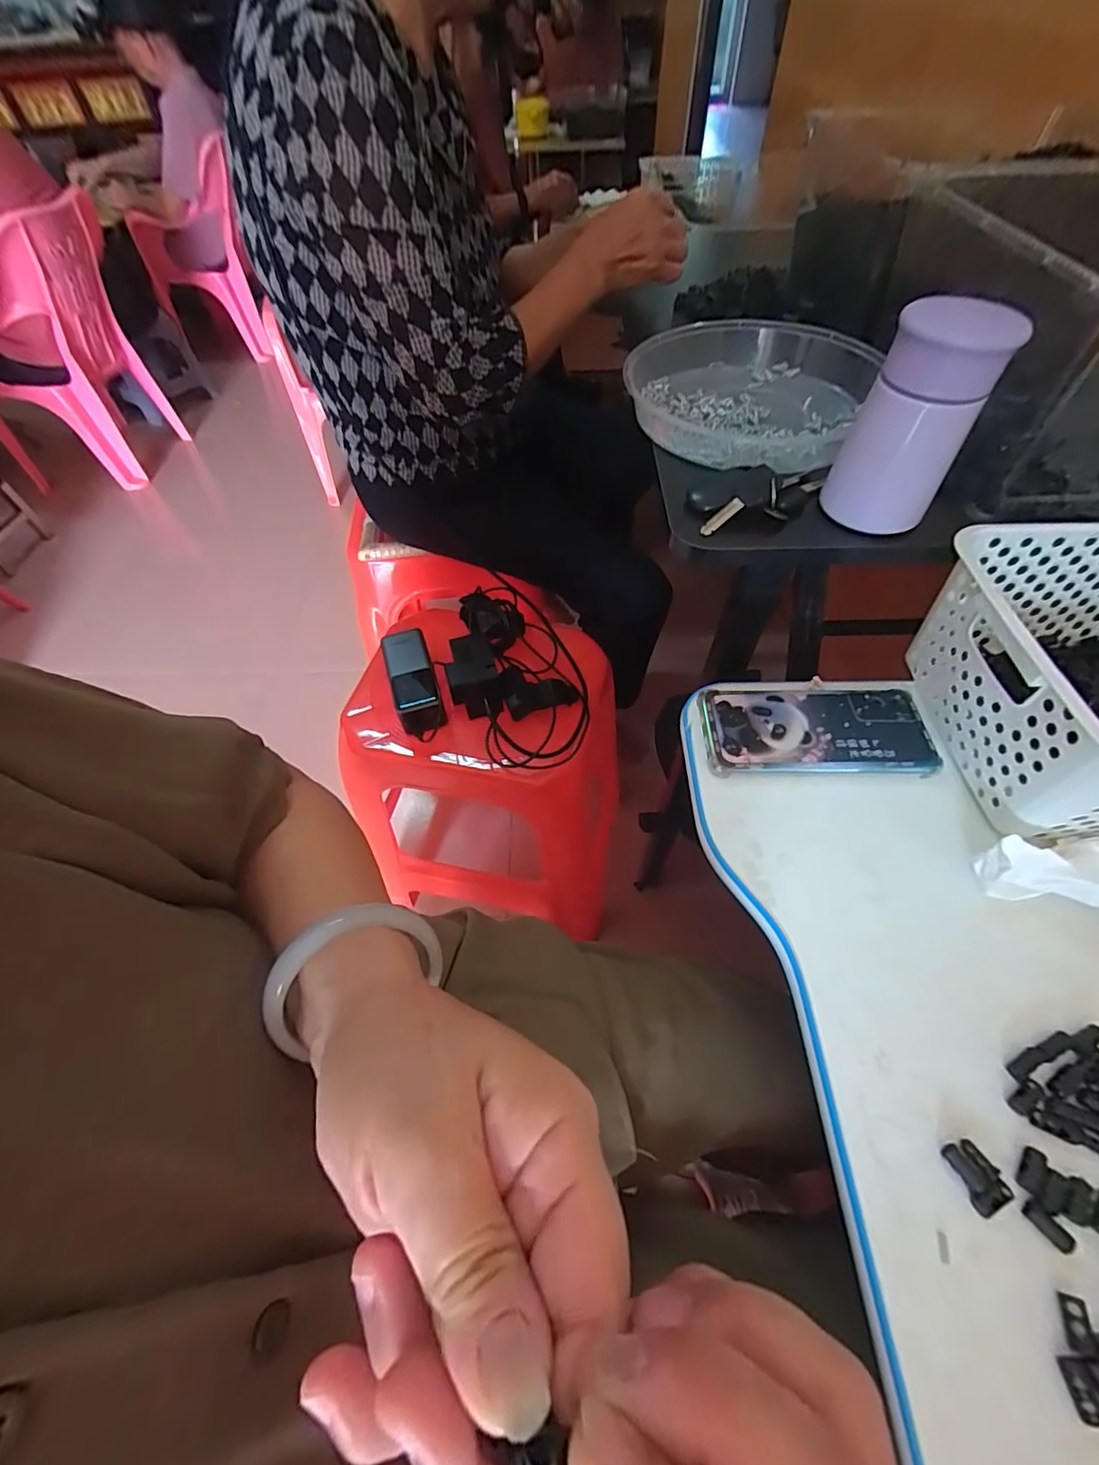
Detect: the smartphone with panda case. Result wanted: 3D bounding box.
[{"bbox_3d":[0.202,-0.002,0.409,0.167,0.007,0.079,0,55,1],"label":"smartphone with panda case"}]

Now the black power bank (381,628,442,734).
[{"bbox_3d":[-0.164,-0.064,0.640,0.051,0.032,0.133,-16,56,-7],"label":"black power bank"}]

